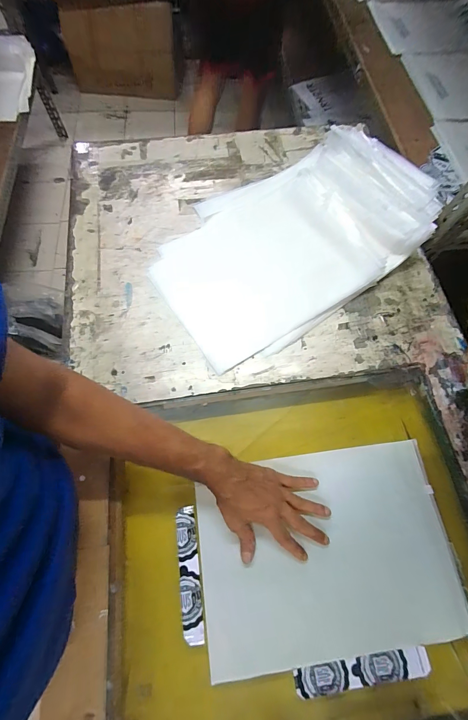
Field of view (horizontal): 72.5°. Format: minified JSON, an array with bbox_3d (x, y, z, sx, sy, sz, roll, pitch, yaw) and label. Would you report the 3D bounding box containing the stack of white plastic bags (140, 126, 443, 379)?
[{"bbox_3d":[0.110,-0.251,0.619,0.556,0.068,0.350,-34,73,-13],"label":"stack of white plastic bags"}]

